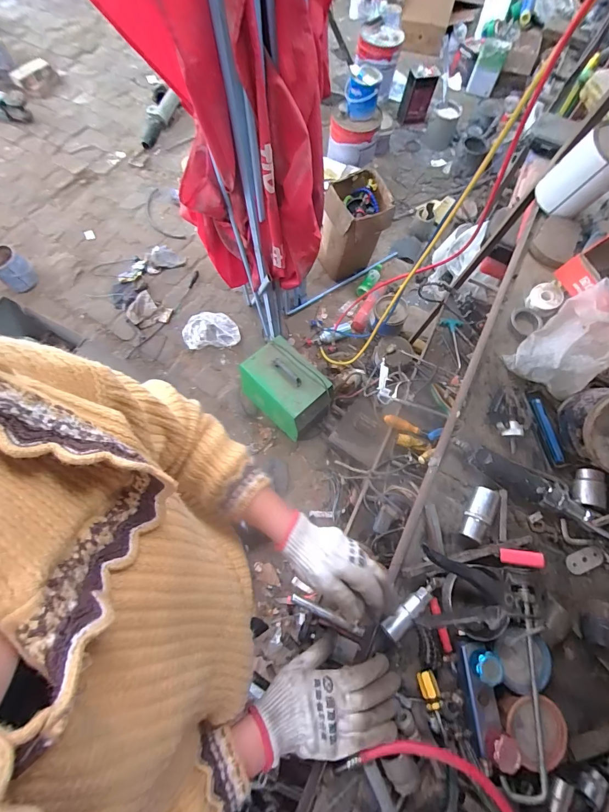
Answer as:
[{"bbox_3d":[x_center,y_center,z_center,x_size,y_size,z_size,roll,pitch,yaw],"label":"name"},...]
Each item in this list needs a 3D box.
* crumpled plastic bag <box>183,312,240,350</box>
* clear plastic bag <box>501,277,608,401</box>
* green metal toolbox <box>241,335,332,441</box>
[{"bbox_3d":[-0.441,-0.363,1.689,0.248,0.050,0.175,-8,70,-5],"label":"crumpled plastic bag"},{"bbox_3d":[0.448,-0.101,0.595,0.183,0.060,0.120,-43,60,21],"label":"clear plastic bag"},{"bbox_3d":[-0.063,-0.063,1.463,0.352,0.253,0.238,40,74,12],"label":"green metal toolbox"}]

